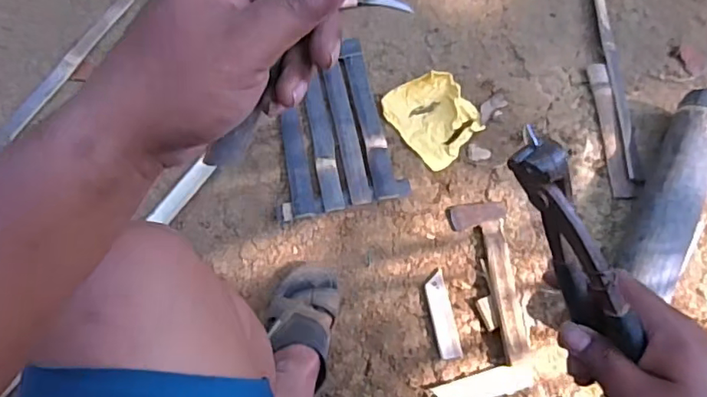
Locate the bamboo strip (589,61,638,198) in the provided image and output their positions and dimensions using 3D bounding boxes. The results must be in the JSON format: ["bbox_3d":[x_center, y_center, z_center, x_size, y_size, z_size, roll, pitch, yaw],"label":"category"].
[{"bbox_3d":[0.463,-0.129,0.980,0.035,0.016,0.272,-1,67,1],"label":"bamboo strip"}]

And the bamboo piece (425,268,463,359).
[{"bbox_3d":[0.140,0.183,0.859,0.035,0.007,0.136,-9,67,-2],"label":"bamboo piece"}]

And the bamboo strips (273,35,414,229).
[{"bbox_3d":[-0.052,-0.128,1.001,0.215,0.031,0.327,-14,67,-5],"label":"bamboo strips"}]

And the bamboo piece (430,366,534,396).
[{"bbox_3d":[0.195,0.280,0.812,0.144,0.010,0.038,-14,67,-4],"label":"bamboo piece"}]

